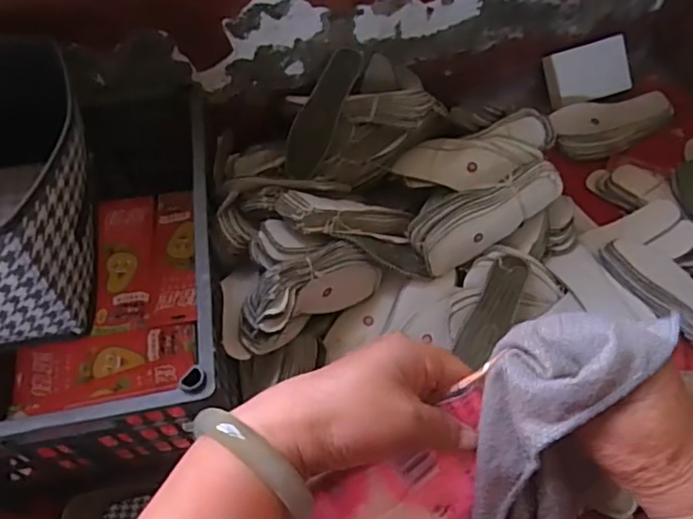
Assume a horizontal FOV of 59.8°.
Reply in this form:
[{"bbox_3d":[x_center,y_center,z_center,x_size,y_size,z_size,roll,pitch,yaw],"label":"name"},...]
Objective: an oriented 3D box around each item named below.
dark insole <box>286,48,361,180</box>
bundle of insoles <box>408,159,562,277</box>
[{"bbox_3d":[-0.035,-0.234,0.954,0.065,0.025,0.223,21,84,14],"label":"dark insole"},{"bbox_3d":[0.200,-0.068,0.890,0.236,0.077,0.089,-29,62,-16],"label":"bundle of insoles"}]

